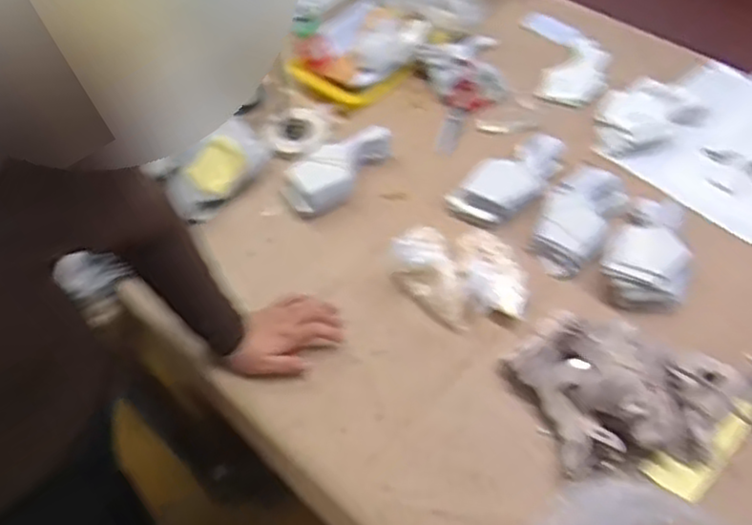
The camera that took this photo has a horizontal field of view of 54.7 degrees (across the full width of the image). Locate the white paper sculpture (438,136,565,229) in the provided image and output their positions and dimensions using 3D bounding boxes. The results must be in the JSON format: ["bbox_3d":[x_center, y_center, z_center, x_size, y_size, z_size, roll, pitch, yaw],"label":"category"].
[{"bbox_3d":[0.204,-0.126,1.073,0.205,0.038,0.096,-36,57,-21],"label":"white paper sculpture"}]

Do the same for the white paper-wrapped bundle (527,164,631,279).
[{"bbox_3d":[0.289,-0.073,1.028,0.100,0.031,0.216,27,59,24],"label":"white paper-wrapped bundle"}]

